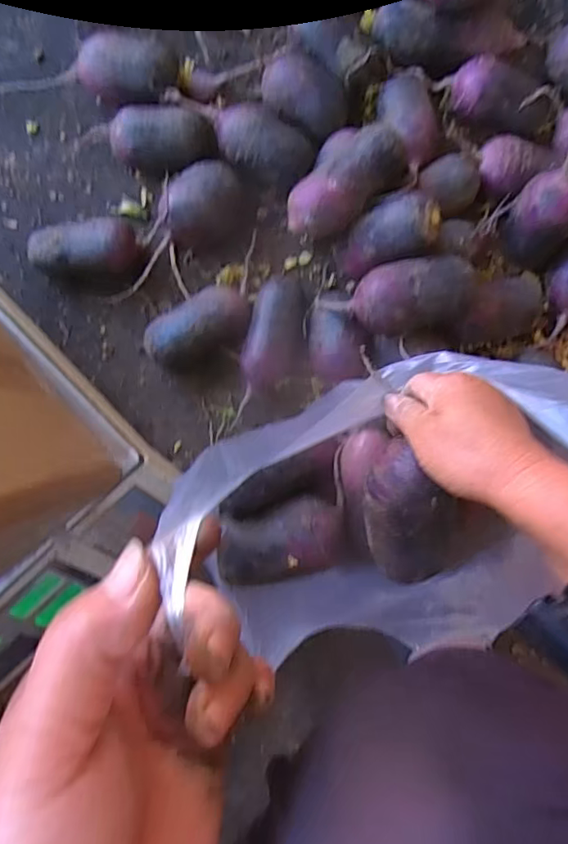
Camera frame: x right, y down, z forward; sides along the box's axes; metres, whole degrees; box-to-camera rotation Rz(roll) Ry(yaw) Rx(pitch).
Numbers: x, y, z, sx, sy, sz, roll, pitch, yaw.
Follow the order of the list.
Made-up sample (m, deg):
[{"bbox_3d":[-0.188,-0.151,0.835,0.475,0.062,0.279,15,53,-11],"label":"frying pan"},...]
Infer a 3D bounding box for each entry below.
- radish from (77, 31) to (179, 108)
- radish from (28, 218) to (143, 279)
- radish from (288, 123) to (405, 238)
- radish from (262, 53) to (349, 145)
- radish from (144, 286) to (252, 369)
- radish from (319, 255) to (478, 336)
[{"bbox_3d":[-0.165,-0.377,0.596,0.107,0.067,0.074,16,88,-3],"label":"radish"},{"bbox_3d":[-0.209,-0.182,0.595,0.119,0.052,0.062,-5,89,-3],"label":"radish"},{"bbox_3d":[0.058,-0.229,0.542,0.129,0.059,0.056,-36,91,-3],"label":"radish"},{"bbox_3d":[0.021,-0.349,0.594,0.093,0.059,0.060,30,87,-2],"label":"radish"},{"bbox_3d":[-0.093,-0.104,0.596,0.120,0.052,0.063,-26,90,-3],"label":"radish"},{"bbox_3d":[0.121,-0.122,0.543,0.146,0.057,0.064,-8,89,-3],"label":"radish"}]

